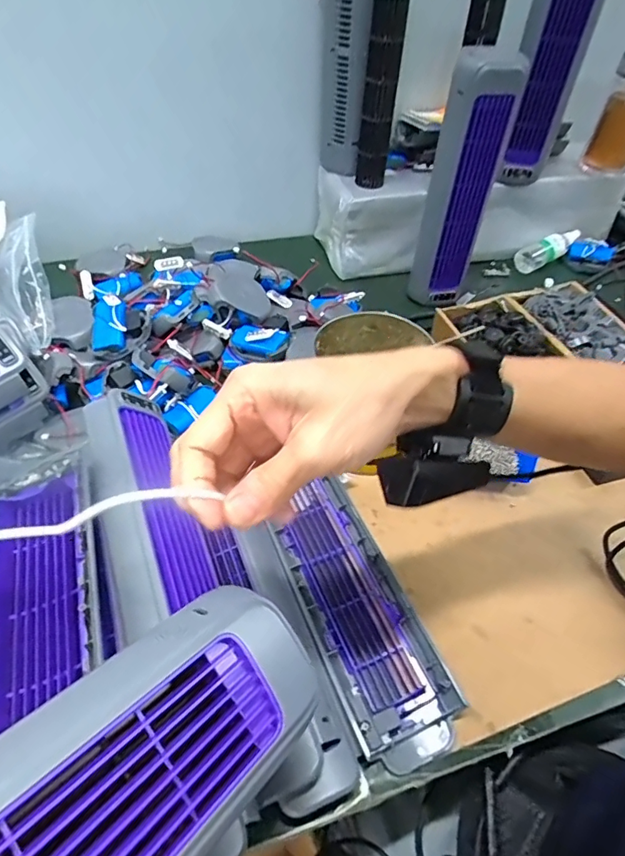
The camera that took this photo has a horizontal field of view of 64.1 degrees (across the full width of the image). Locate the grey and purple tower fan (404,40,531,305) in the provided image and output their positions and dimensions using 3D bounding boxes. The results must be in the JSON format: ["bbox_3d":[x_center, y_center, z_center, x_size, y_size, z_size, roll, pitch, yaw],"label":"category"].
[{"bbox_3d":[0.205,-0.324,0.693,0.086,0.307,0.060,15,49,10],"label":"grey and purple tower fan"}]

